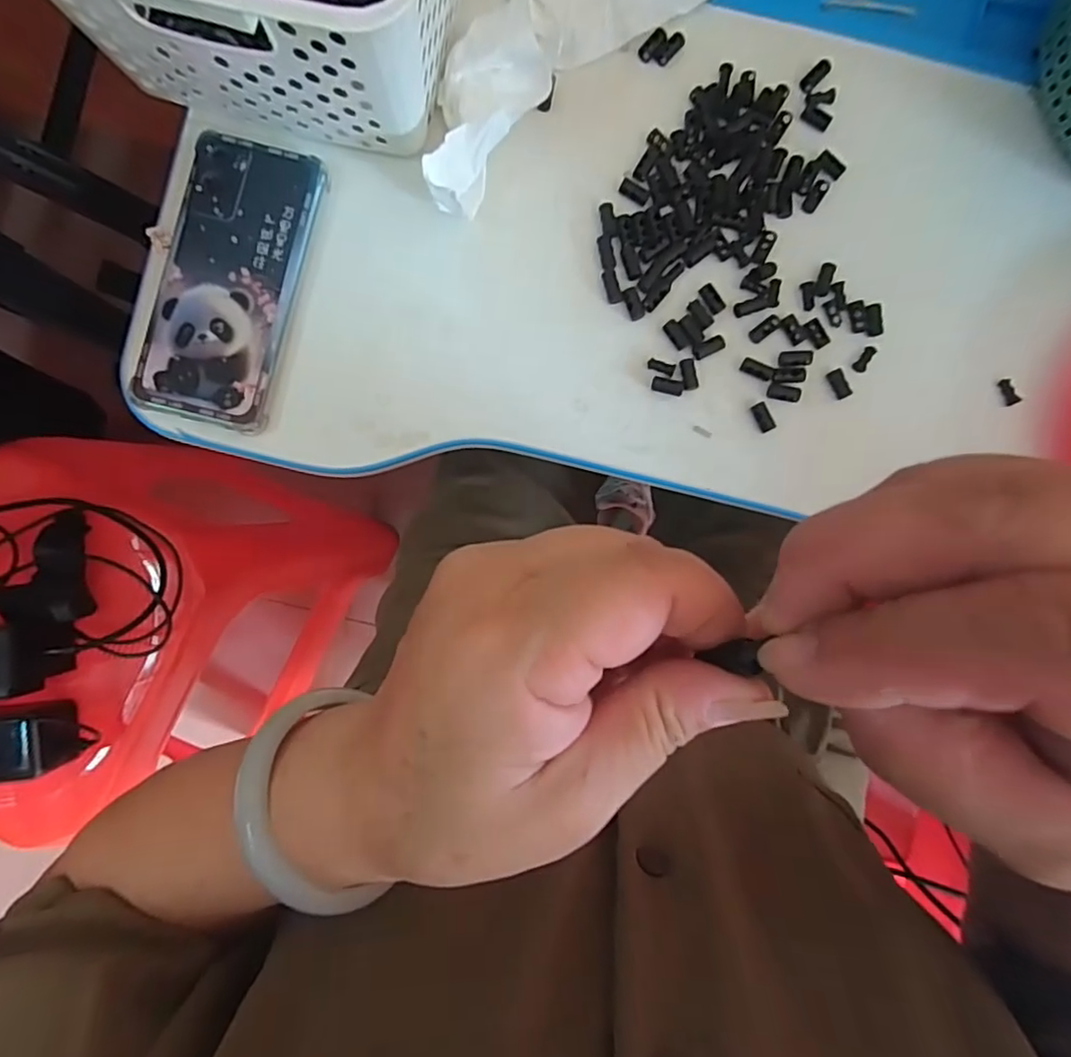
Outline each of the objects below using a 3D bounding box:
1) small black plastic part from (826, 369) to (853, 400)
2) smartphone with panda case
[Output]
[{"bbox_3d":[0.181,-0.086,0.353,0.007,0.004,0.018,-29,89,-3],"label":"small black plastic part"},{"bbox_3d":[-0.178,-0.143,0.346,0.079,0.013,0.164,15,87,-1],"label":"smartphone with panda case"}]

